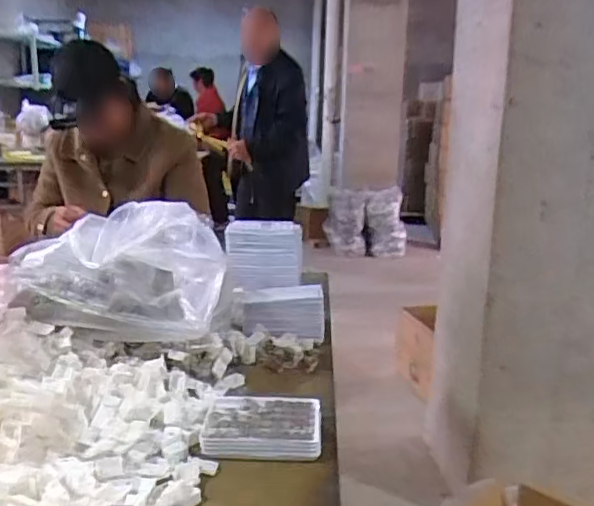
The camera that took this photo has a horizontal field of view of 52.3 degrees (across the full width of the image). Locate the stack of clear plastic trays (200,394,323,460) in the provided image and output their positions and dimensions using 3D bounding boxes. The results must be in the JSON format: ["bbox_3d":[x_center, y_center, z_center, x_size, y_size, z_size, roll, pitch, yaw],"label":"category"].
[{"bbox_3d":[-0.039,0.195,0.698,0.131,0.030,0.099,2,13,2],"label":"stack of clear plastic trays"}]

